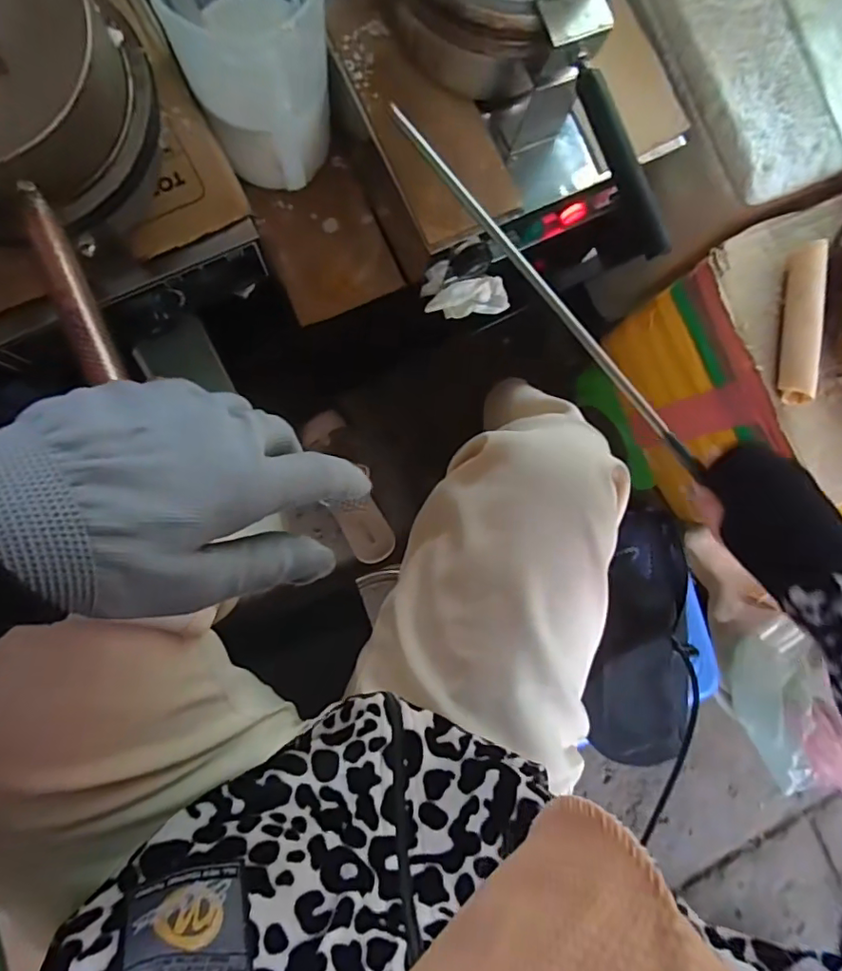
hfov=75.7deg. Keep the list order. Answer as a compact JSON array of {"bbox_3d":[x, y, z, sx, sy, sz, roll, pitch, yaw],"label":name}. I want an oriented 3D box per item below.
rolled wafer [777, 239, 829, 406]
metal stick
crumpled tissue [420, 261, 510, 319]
[{"bbox_3d":[0.349,-0.151,0.497,0.023,0.027,0.150,6,86,-7],"label":"rolled wafer"},{"bbox_3d":[0.097,-0.135,0.398,0.009,0.009,0.330,-45,99,-7],"label":"metal stick"},{"bbox_3d":[0.050,-0.214,0.600,0.094,0.027,0.052,9,86,-7],"label":"crumpled tissue"}]

